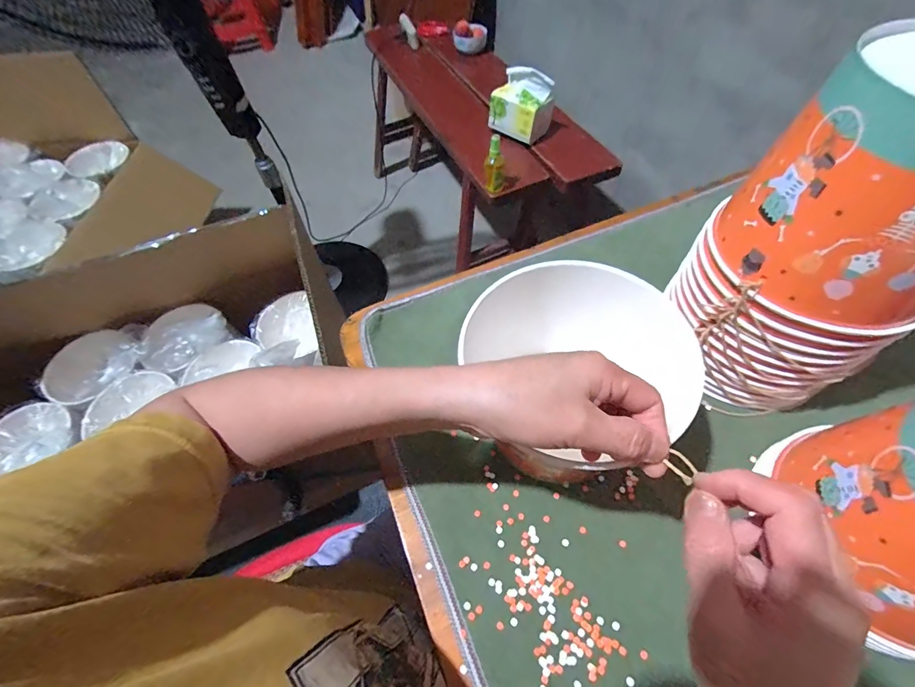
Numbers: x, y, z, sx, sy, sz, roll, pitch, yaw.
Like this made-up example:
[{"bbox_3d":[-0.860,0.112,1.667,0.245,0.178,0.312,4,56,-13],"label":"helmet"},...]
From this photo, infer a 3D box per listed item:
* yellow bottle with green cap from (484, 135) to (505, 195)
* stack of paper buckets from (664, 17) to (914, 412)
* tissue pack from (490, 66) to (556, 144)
[{"bbox_3d":[0.081,-0.392,0.877,0.044,0.114,0.044,5,59,6],"label":"yellow bottle with green cap"},{"bbox_3d":[0.284,-0.066,0.308,0.140,0.241,0.146,-25,60,-13],"label":"stack of paper buckets"},{"bbox_3d":[0.153,-0.587,0.973,0.138,0.116,0.105,34,66,21],"label":"tissue pack"}]

